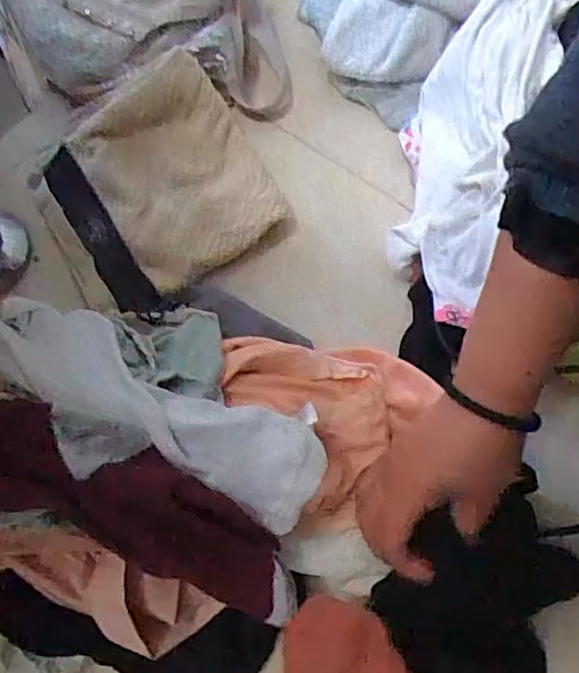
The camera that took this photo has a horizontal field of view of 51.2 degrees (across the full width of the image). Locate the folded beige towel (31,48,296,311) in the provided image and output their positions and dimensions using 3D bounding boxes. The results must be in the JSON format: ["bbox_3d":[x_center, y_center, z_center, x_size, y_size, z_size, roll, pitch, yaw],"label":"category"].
[{"bbox_3d":[-0.099,-0.111,0.454,0.165,0.067,0.155,-30,74,-11],"label":"folded beige towel"}]

